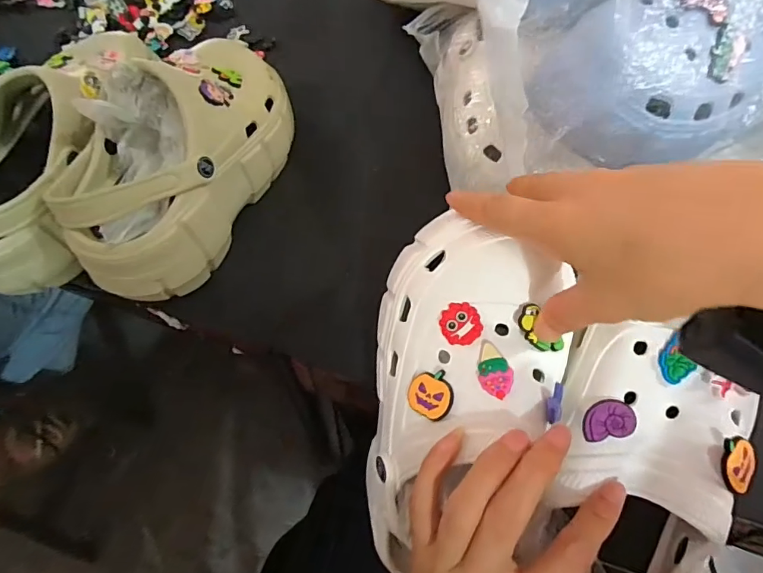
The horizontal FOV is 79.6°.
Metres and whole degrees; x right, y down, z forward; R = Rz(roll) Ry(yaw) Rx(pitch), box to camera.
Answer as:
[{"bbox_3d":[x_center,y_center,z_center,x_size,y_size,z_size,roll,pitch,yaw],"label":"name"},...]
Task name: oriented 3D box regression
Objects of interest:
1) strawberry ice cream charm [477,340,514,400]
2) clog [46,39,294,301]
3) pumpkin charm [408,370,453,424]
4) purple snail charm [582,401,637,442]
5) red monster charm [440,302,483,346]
[{"bbox_3d":[0.061,0.045,0.249,0.016,0.006,0.030,-8,59,-6],"label":"strawberry ice cream charm"},{"bbox_3d":[-0.162,-0.115,0.384,0.101,0.105,0.254,17,60,9],"label":"clog"},{"bbox_3d":[0.029,0.063,0.262,0.027,0.011,0.026,-5,71,29],"label":"pumpkin charm"},{"bbox_3d":[0.122,0.072,0.248,0.026,0.010,0.019,-11,72,10],"label":"purple snail charm"},{"bbox_3d":[0.045,0.021,0.260,0.023,0.004,0.023,-1,86,15],"label":"red monster charm"}]

